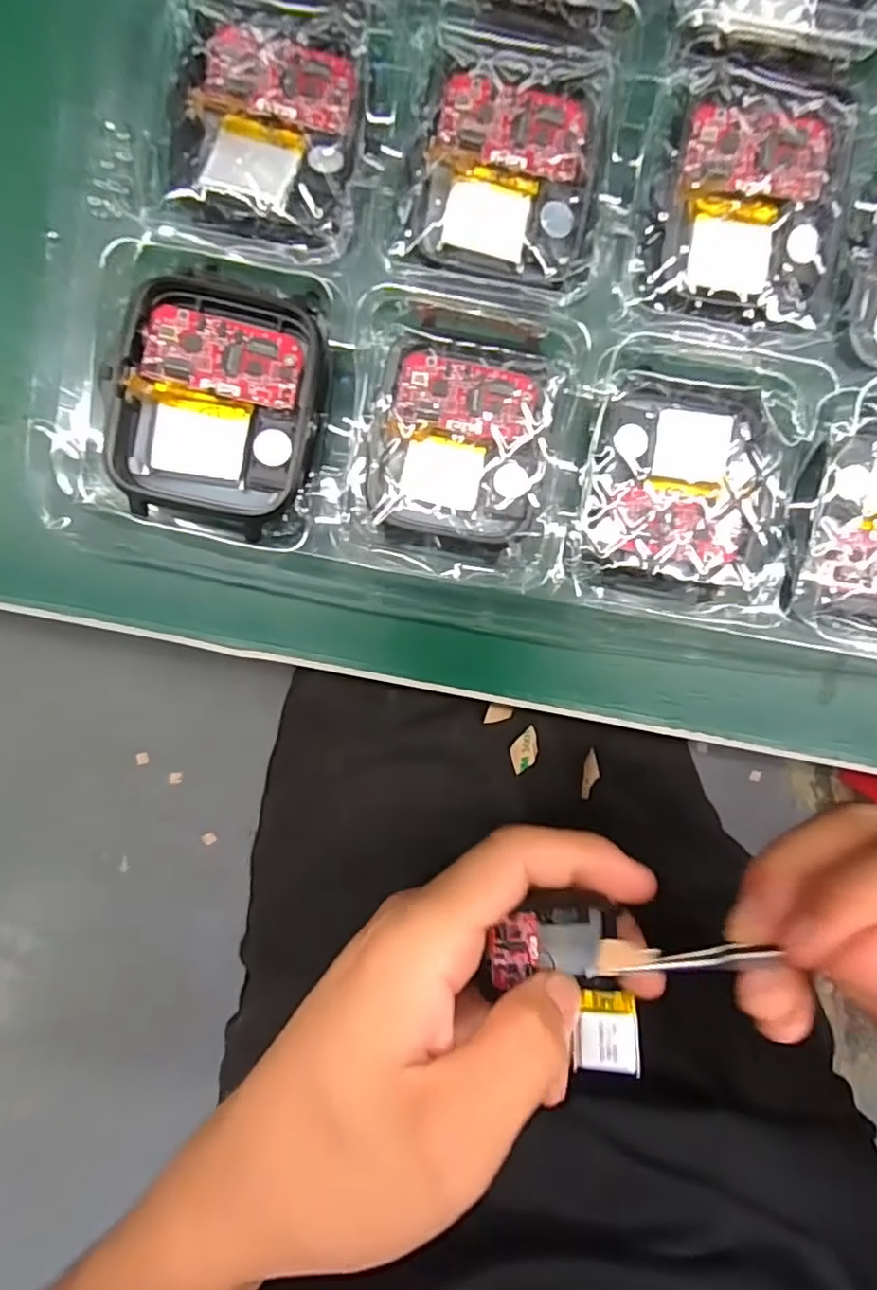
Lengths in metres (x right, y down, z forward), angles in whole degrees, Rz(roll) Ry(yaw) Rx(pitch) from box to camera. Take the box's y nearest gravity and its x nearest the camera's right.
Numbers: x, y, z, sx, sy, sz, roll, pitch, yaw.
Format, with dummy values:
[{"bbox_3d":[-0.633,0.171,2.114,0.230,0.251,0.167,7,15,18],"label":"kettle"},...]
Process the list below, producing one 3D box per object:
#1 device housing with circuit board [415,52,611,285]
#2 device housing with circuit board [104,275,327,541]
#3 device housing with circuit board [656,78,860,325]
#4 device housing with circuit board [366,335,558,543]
[{"bbox_3d":[0.016,-0.099,0.130,0.037,0.005,0.040,6,94,-3],"label":"device housing with circuit board"},{"bbox_3d":[-0.043,-0.048,0.126,0.037,0.014,0.045,13,93,-3],"label":"device housing with circuit board"},{"bbox_3d":[0.066,-0.090,0.128,0.038,0.009,0.046,7,94,-3],"label":"device housing with circuit board"},{"bbox_3d":[0.005,-0.043,0.132,0.036,0.007,0.039,7,94,-3],"label":"device housing with circuit board"}]

